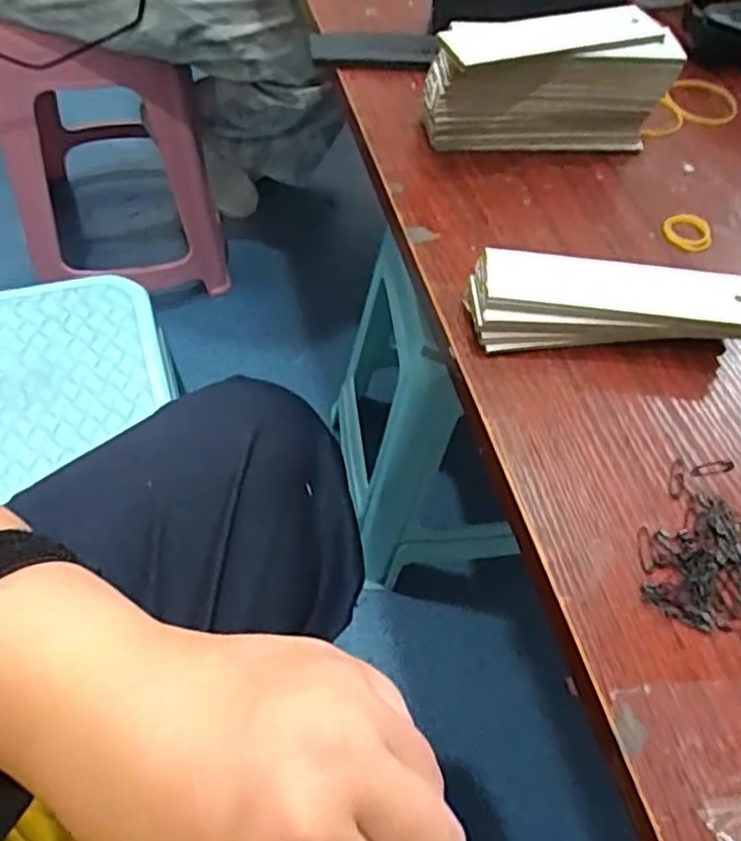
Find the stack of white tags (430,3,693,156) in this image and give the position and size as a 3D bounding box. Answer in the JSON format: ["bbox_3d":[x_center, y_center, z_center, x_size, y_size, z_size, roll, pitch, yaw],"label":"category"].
[{"bbox_3d":[0.098,-0.185,0.392,0.134,0.059,0.041,-7,57,-11],"label":"stack of white tags"}]

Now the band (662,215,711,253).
[{"bbox_3d":[0.168,-0.100,0.375,0.025,0.004,0.026,3,55,-4],"label":"band"}]

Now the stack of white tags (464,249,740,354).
[{"bbox_3d":[0.111,-0.053,0.324,0.130,0.025,0.038,0,55,-6],"label":"stack of white tags"}]

